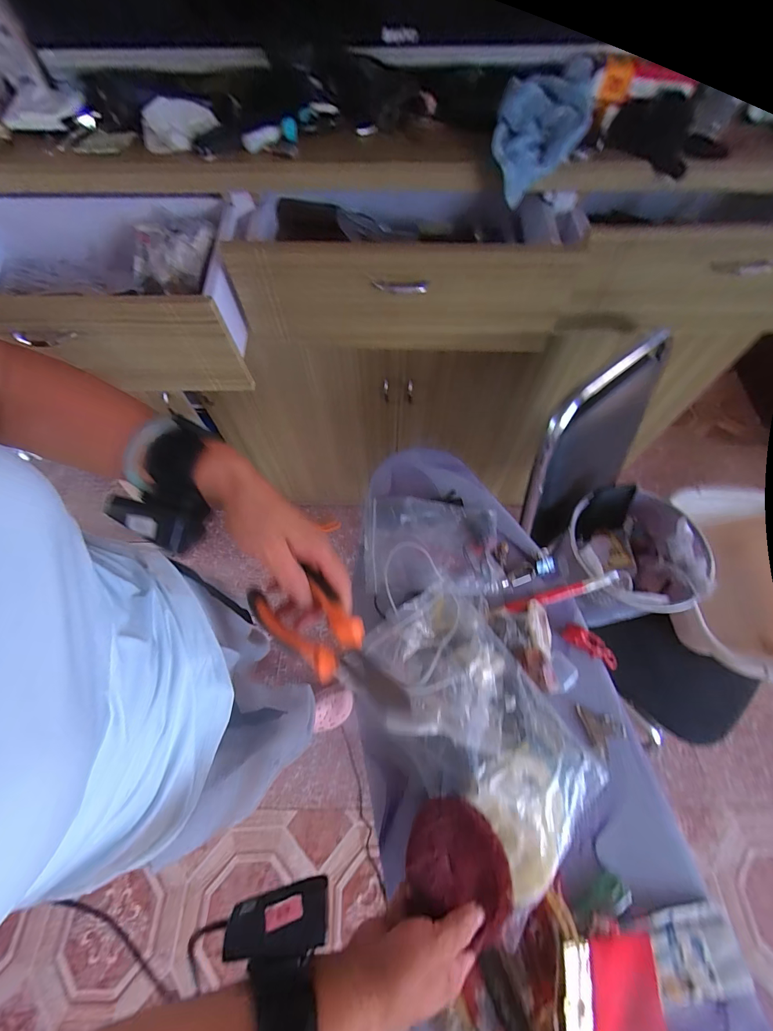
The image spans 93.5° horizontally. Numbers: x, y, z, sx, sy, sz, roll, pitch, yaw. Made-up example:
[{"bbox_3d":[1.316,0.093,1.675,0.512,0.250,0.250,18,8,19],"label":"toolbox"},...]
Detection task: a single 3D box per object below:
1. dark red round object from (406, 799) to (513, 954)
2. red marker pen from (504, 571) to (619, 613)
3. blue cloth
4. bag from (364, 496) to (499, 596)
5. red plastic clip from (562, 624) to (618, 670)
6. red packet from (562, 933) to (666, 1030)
[{"bbox_3d":[0.062,0.292,0.303,0.088,0.023,0.085,0,63,-1],"label":"dark red round object"},{"bbox_3d":[0.227,0.100,0.468,0.157,0.010,0.016,-15,63,-7],"label":"red marker pen"},{"bbox_3d":[0.205,-0.514,0.499,0.121,0.100,0.160,16,64,7],"label":"blue cloth"},{"bbox_3d":[0.059,0.038,0.479,0.172,0.024,0.130,3,62,2],"label":"bag"},{"bbox_3d":[0.249,0.158,0.439,0.074,0.019,0.022,34,67,-1],"label":"red plastic clip"},{"bbox_3d":[0.182,0.392,0.293,0.096,0.015,0.072,16,60,-14],"label":"red packet"}]

